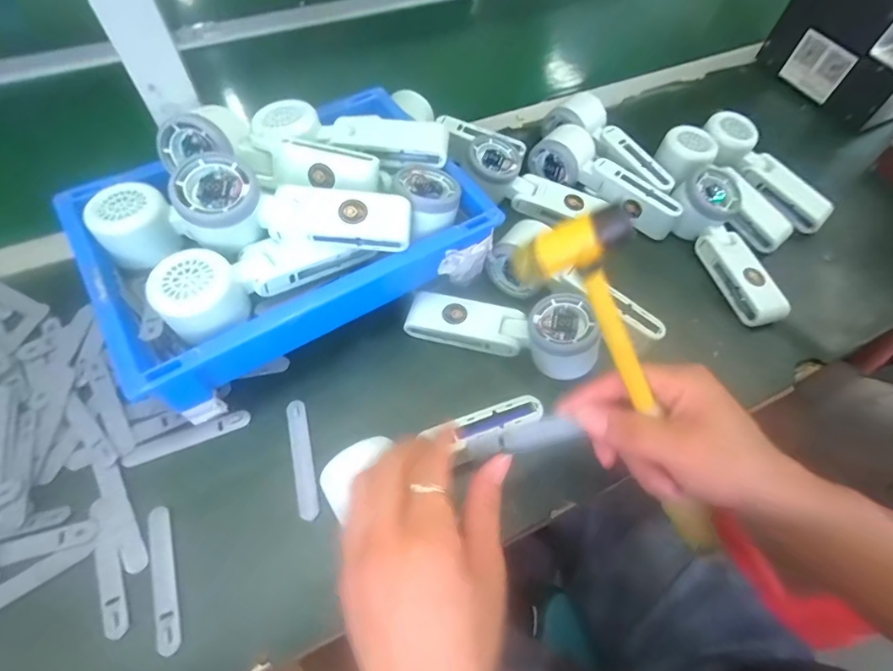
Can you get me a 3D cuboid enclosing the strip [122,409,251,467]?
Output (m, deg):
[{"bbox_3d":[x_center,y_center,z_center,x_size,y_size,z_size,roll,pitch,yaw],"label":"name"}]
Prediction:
[{"bbox_3d":[-0.203,0.081,0.374,0.092,0.006,0.017,-21,56,-16],"label":"strip"}]

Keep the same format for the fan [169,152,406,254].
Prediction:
[{"bbox_3d":[-0.111,-0.096,0.353,0.164,0.049,0.060,-6,60,-6],"label":"fan"}]

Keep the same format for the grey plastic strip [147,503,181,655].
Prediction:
[{"bbox_3d":[-0.194,0.164,0.325,0.015,0.010,0.094,-18,62,-13],"label":"grey plastic strip"}]

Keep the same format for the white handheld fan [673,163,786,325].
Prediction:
[{"bbox_3d":[0.277,-0.086,0.481,0.063,0.045,0.167,-12,74,-10],"label":"white handheld fan"}]

